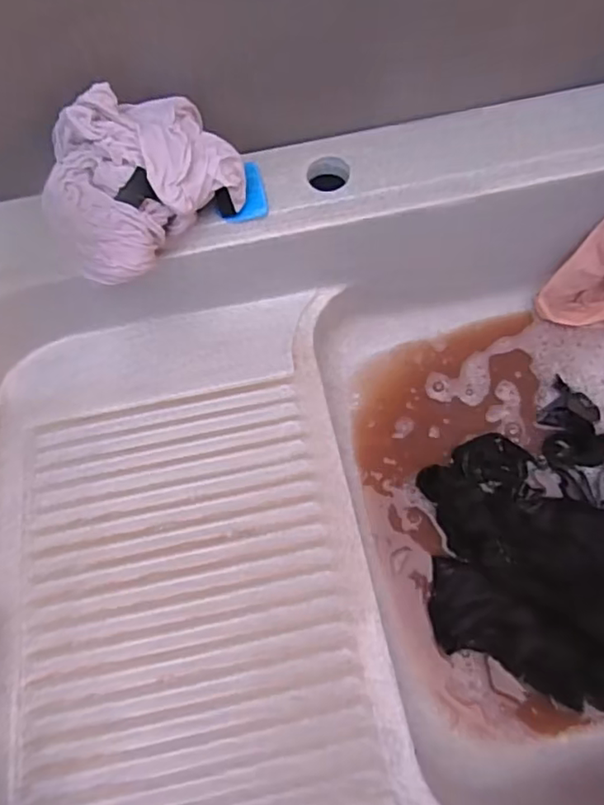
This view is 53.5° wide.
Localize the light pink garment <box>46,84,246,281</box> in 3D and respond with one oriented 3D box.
[{"bbox_3d":[-0.118,-0.162,0.424,0.136,0.073,0.093,-36,73,-12],"label":"light pink garment"}]

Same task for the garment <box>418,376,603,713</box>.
[{"bbox_3d":[0.260,0.097,0.547,0.237,0.044,0.333,42,76,15],"label":"garment"}]

